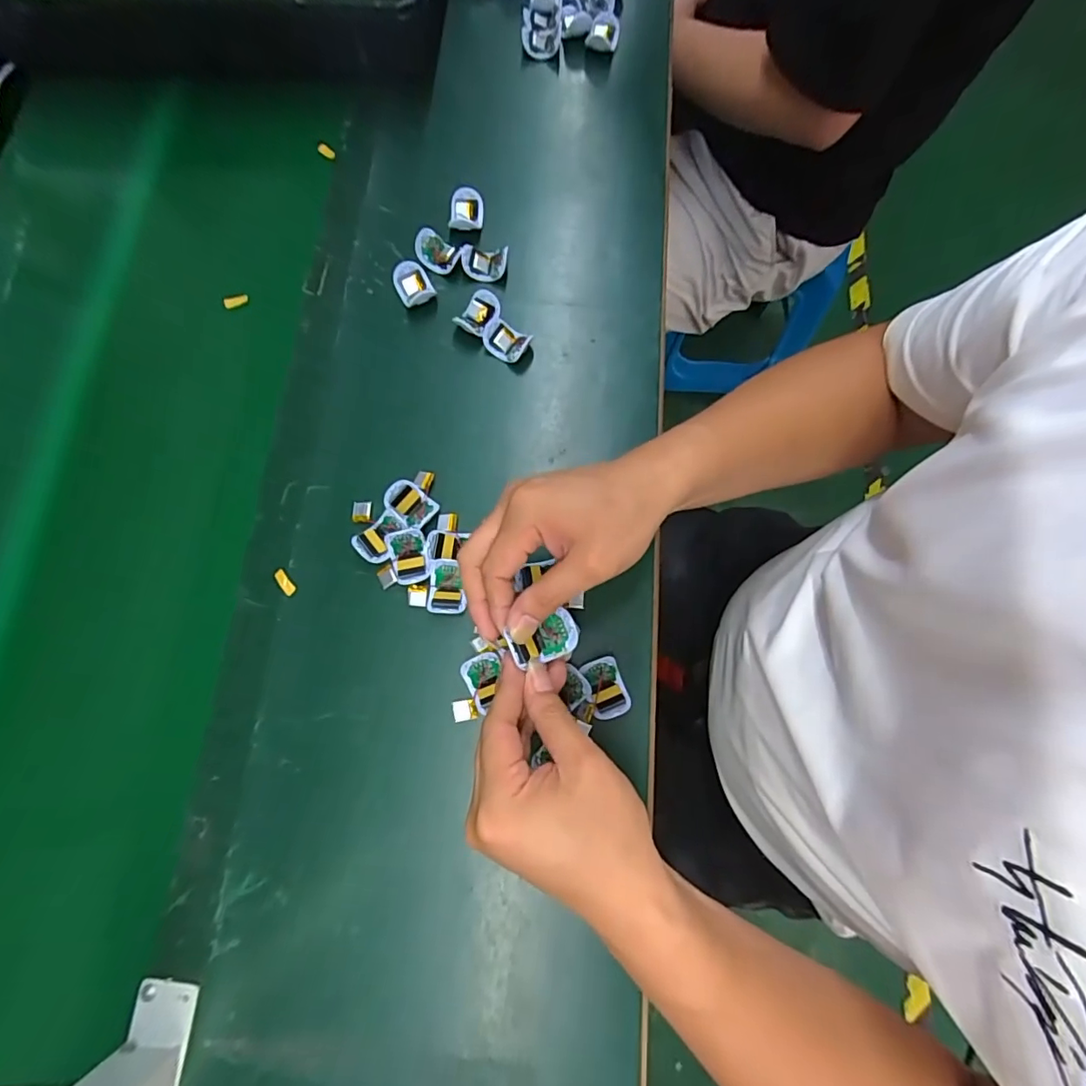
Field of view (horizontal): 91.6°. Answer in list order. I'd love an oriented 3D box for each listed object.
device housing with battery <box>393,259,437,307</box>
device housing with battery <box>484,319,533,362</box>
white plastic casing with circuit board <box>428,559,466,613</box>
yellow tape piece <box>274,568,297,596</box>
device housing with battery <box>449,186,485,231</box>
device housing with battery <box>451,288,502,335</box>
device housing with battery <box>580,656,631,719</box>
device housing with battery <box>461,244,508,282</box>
[{"bbox_3d":[-0.119,-0.238,0.487,0.032,0.018,0.040,-25,77,-7],"label":"device housing with battery"},{"bbox_3d":[-0.033,-0.182,0.476,0.040,0.014,0.029,31,77,7],"label":"device housing with battery"},{"bbox_3d":[-0.075,0.034,0.414,0.029,0.013,0.041,1,76,0],"label":"white plastic casing with circuit board"},{"bbox_3d":[-0.206,0.031,0.422,0.009,0.004,0.023,-38,79,-9],"label":"yellow tape piece"},{"bbox_3d":[-0.073,-0.321,0.506,0.032,0.009,0.039,-1,76,-1],"label":"device housing with battery"},{"bbox_3d":[-0.057,-0.211,0.482,0.033,0.011,0.044,27,77,6],"label":"device housing with battery"},{"bbox_3d":[0.047,0.109,0.399,0.027,0.021,0.043,-16,76,-5],"label":"device housing with battery"},{"bbox_3d":[-0.055,-0.263,0.493,0.041,0.013,0.031,6,76,1],"label":"device housing with battery"}]

